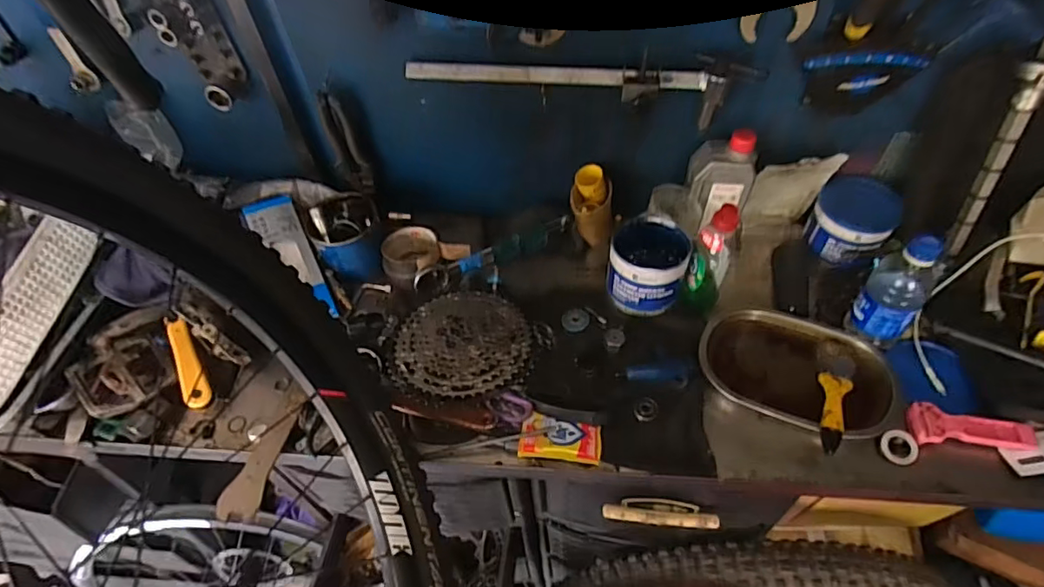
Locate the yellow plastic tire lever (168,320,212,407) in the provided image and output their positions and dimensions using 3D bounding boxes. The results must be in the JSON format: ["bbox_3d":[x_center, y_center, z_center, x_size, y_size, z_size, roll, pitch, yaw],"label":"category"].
[{"bbox_3d":[-0.425,0.089,0.697,0.029,0.007,0.115,-14,84,-31],"label":"yellow plastic tire lever"}]

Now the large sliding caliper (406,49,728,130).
[{"bbox_3d":[0.053,-0.251,0.684,0.387,0.082,0.029,1,51,6],"label":"large sliding caliper"}]

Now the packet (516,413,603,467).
[{"bbox_3d":[0.045,0.164,0.619,0.089,0.016,0.059,4,51,9],"label":"packet"}]

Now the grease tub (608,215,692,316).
[{"bbox_3d":[0.169,-0.038,0.736,0.102,0.075,0.109,14,53,16],"label":"grease tub"}]

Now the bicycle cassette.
[{"bbox_3d":[-0.077,0.054,0.699,0.176,0.030,0.165,-3,50,3],"label":"bicycle cassette"}]

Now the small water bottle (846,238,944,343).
[{"bbox_3d":[0.443,-0.006,0.642,0.059,0.153,0.064,-39,57,-24],"label":"small water bottle"}]

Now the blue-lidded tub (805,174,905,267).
[{"bbox_3d":[0.465,-0.105,0.763,0.100,0.075,0.109,-3,50,3],"label":"blue-lidded tub"}]

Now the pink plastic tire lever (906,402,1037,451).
[{"bbox_3d":[0.502,0.149,0.609,0.121,0.011,0.046,2,51,7],"label":"pink plastic tire lever"}]

